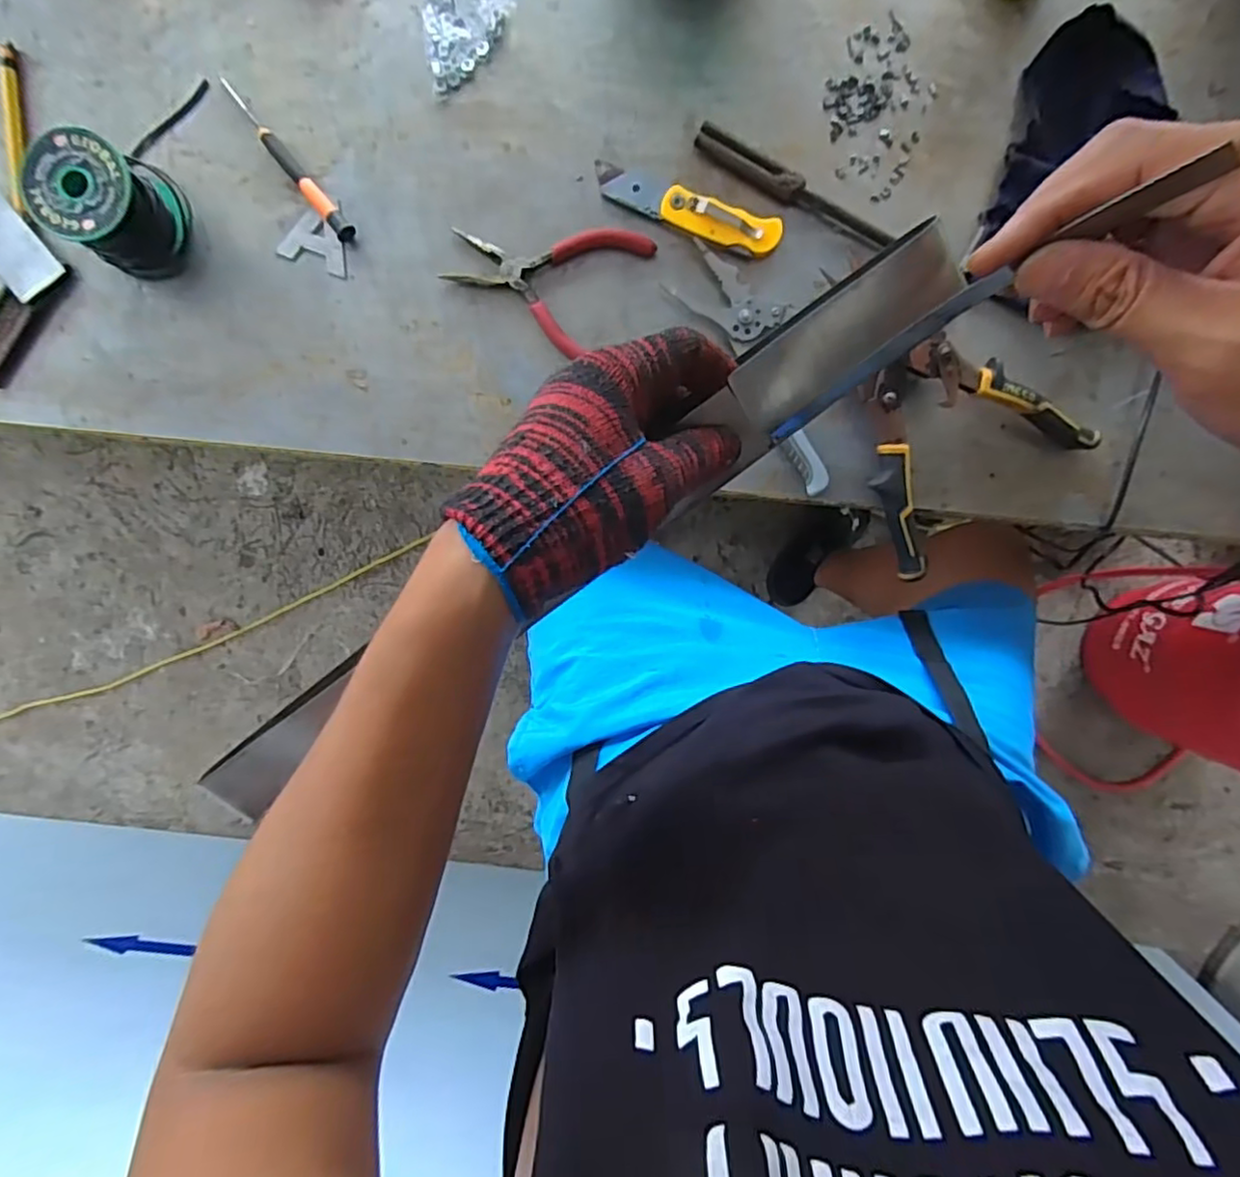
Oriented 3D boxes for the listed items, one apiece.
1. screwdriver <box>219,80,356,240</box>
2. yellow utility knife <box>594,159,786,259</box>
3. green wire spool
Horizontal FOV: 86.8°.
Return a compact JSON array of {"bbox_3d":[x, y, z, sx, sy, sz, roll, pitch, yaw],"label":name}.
[{"bbox_3d":[-0.247,-0.317,0.484,0.013,0.009,0.140,-40,93,3],"label":"screwdriver"},{"bbox_3d":[0.049,-0.280,0.487,0.143,0.011,0.029,19,94,-1],"label":"yellow utility knife"},{"bbox_3d":[-0.355,-0.269,0.460,0.067,0.068,0.075,33,94,-2],"label":"green wire spool"}]

